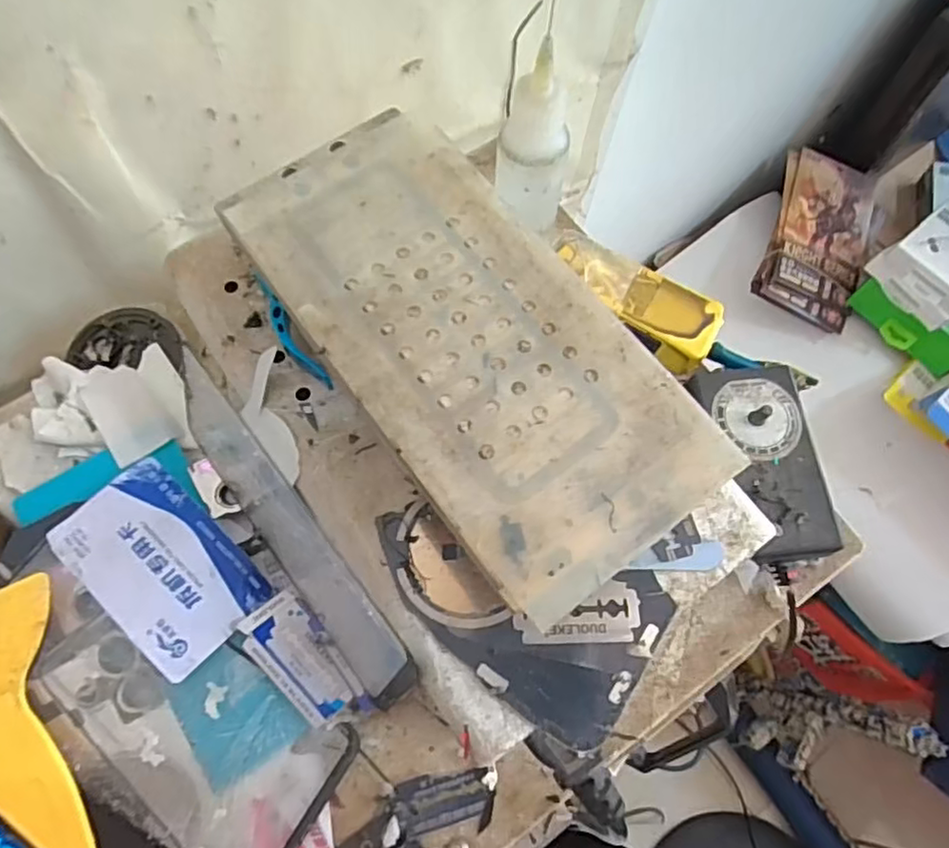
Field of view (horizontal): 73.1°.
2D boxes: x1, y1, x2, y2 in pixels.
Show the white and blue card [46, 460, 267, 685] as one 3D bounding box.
[{"bbox_3d":[-0.134,0.060,0.274,0.085,0.007,0.052,44,66,7],"label":"white and blue card"}]

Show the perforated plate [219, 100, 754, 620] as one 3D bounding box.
[{"bbox_3d":[-0.003,-0.030,0.202,0.082,0.006,0.170,-34,73,-14],"label":"perforated plate"}]

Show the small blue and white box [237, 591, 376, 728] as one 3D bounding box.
[{"bbox_3d":[-0.072,0.101,0.270,0.060,0.009,0.028,46,46,11],"label":"small blue and white box"}]

